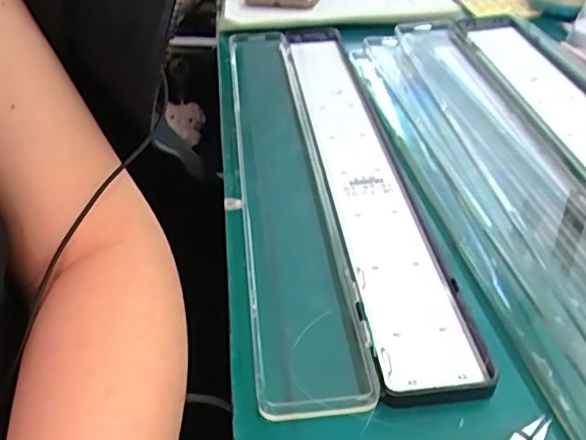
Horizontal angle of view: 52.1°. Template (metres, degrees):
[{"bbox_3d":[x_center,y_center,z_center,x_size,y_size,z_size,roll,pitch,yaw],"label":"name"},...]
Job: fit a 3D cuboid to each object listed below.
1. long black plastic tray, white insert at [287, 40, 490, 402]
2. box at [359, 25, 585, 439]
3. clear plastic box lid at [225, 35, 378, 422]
[{"bbox_3d":[0.043,-0.047,0.423,0.057,0.015,0.398,-6,38,-5],"label":"long black plastic tray, white insert"},{"bbox_3d":[0.130,-0.025,0.375,0.074,0.034,0.404,-7,38,-5],"label":"box"},{"bbox_3d":[-0.013,-0.041,0.427,0.058,0.017,0.409,-6,38,-4],"label":"clear plastic box lid"}]

